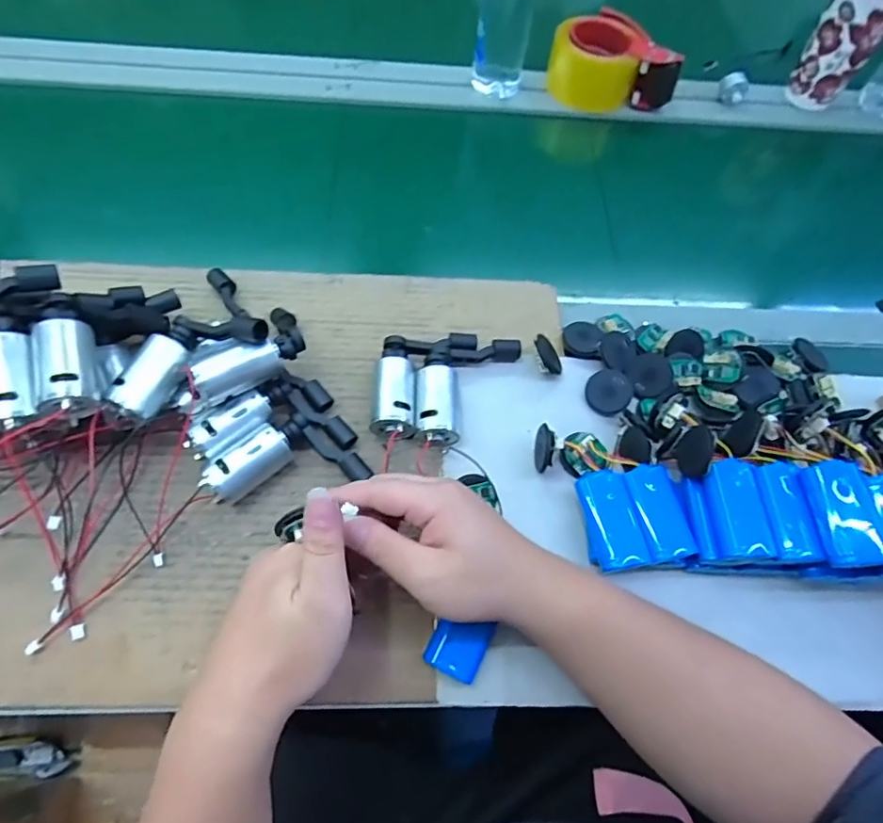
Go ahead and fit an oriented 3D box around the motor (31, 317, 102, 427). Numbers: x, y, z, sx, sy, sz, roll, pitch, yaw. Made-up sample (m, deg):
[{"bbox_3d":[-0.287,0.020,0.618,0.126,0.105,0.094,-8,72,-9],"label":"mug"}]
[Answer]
[{"bbox_3d":[-0.247,-0.028,0.350,0.033,0.030,0.066,-13,64,-11],"label":"motor"}]

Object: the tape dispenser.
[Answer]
[{"bbox_3d":[0.210,-0.438,0.655,0.151,0.069,0.098,4,62,-2],"label":"tape dispenser"}]

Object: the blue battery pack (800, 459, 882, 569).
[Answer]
[{"bbox_3d":[0.272,0.070,0.356,0.035,0.024,0.068,-4,63,-6],"label":"blue battery pack"}]

